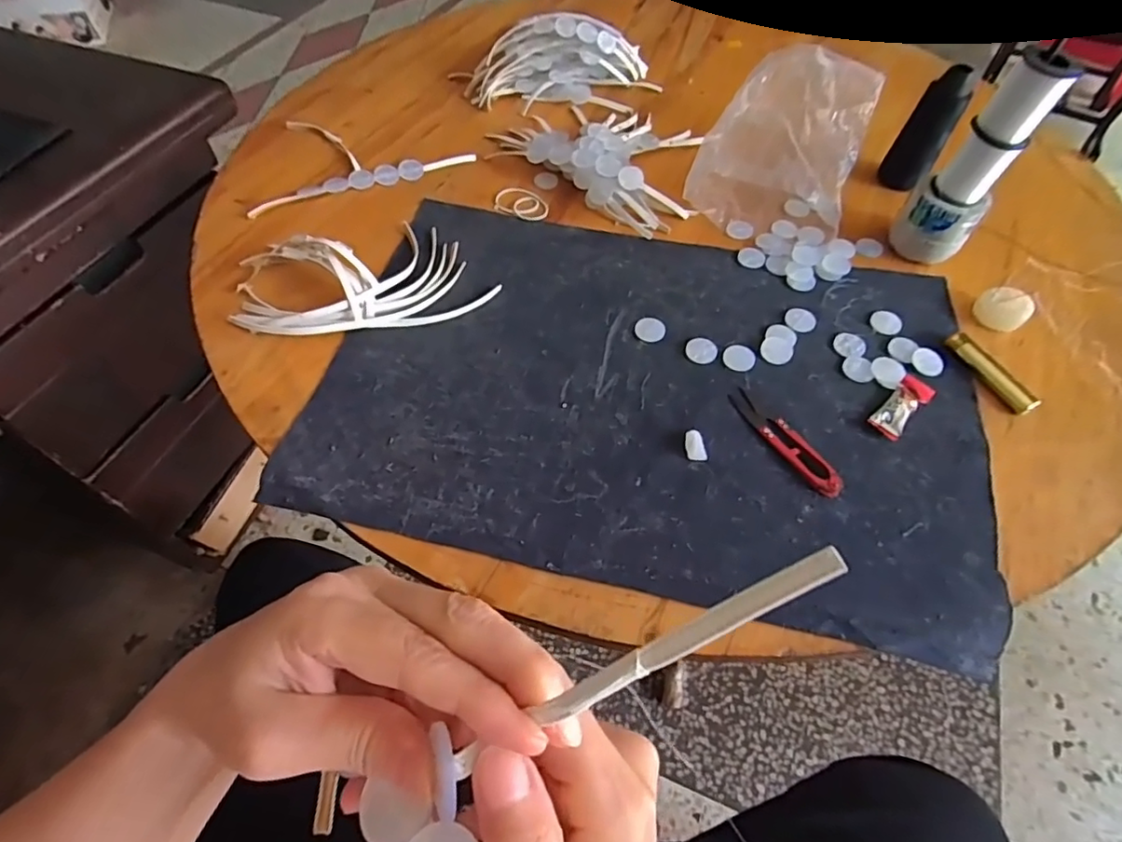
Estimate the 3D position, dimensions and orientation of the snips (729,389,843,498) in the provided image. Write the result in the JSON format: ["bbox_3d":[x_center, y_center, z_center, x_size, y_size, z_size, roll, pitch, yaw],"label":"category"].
[{"bbox_3d":[0.167,0.013,0.430,0.024,0.011,0.104,-24,59,-15],"label":"snips"}]

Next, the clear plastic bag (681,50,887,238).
[{"bbox_3d":[0.229,-0.286,0.589,0.145,0.080,0.207,20,58,12],"label":"clear plastic bag"}]

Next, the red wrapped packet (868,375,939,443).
[{"bbox_3d":[0.267,-0.011,0.450,0.064,0.007,0.025,-39,65,-23],"label":"red wrapped packet"}]

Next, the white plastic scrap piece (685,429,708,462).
[{"bbox_3d":[0.100,0.018,0.427,0.015,0.007,0.025,-4,56,-3],"label":"white plastic scrap piece"}]

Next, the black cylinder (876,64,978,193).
[{"bbox_3d":[0.363,-0.288,0.580,0.045,0.110,0.038,26,60,16],"label":"black cylinder"}]

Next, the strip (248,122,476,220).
[{"bbox_3d":[-0.229,-0.294,0.628,0.229,0.008,0.153,-22,59,-15],"label":"strip"}]

